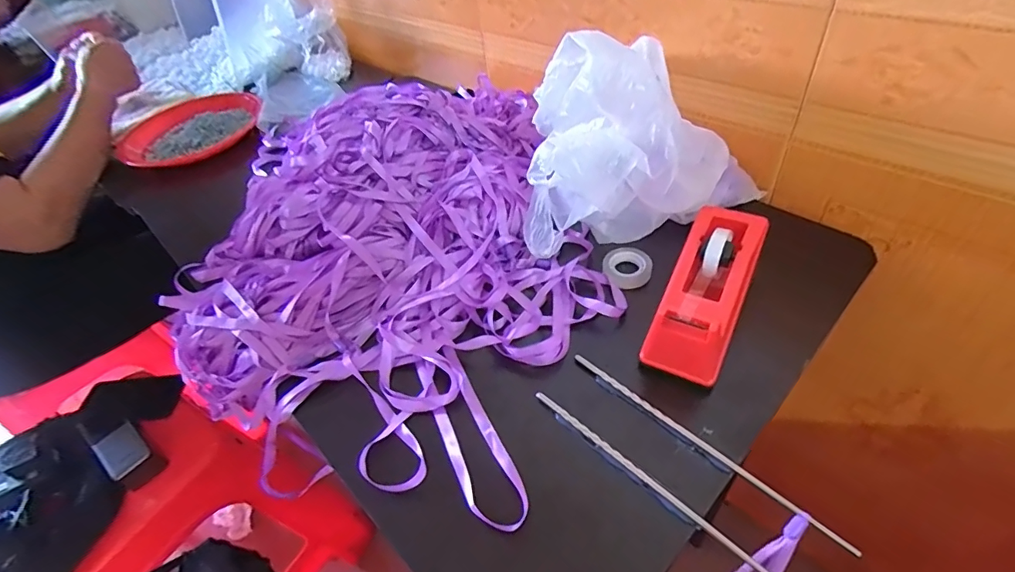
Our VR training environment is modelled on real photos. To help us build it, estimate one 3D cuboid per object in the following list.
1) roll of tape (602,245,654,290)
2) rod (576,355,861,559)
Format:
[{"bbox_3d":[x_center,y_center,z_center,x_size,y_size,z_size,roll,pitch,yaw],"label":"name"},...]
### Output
[{"bbox_3d":[0.121,-0.017,0.491,0.047,0.016,0.051,3,47,13],"label":"roll of tape"},{"bbox_3d":[0.143,0.118,0.374,0.227,0.009,0.007,32,59,34],"label":"rod"}]

